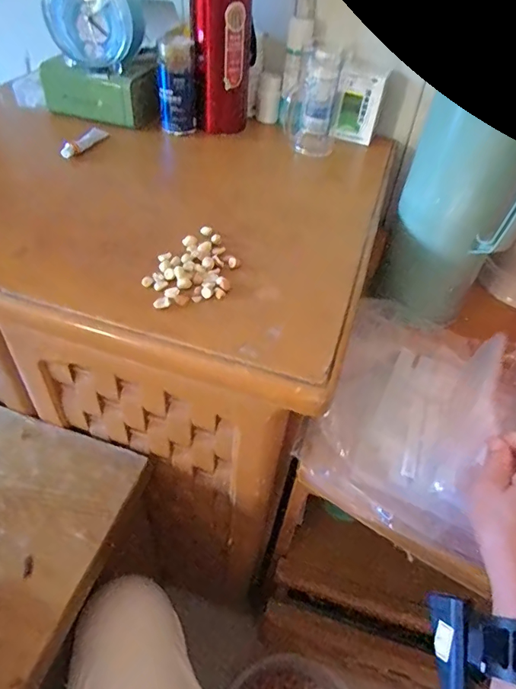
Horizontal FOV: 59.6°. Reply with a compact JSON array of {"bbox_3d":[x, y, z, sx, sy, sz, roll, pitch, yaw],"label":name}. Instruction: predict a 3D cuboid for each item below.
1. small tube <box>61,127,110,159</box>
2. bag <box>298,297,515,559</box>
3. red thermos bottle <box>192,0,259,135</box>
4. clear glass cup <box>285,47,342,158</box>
[{"bbox_3d":[-0.236,-0.275,0.614,0.020,0.018,0.090,14,46,8],"label":"small tube"},{"bbox_3d":[0.217,0.074,0.492,0.275,0.059,0.279,21,48,14],"label":"bag"},{"bbox_3d":[-0.044,-0.427,0.617,0.084,0.241,0.065,1,46,-5],"label":"red thermos bottle"},{"bbox_3d":[0.080,-0.343,0.646,0.069,0.117,0.075,8,46,2],"label":"clear glass cup"}]

